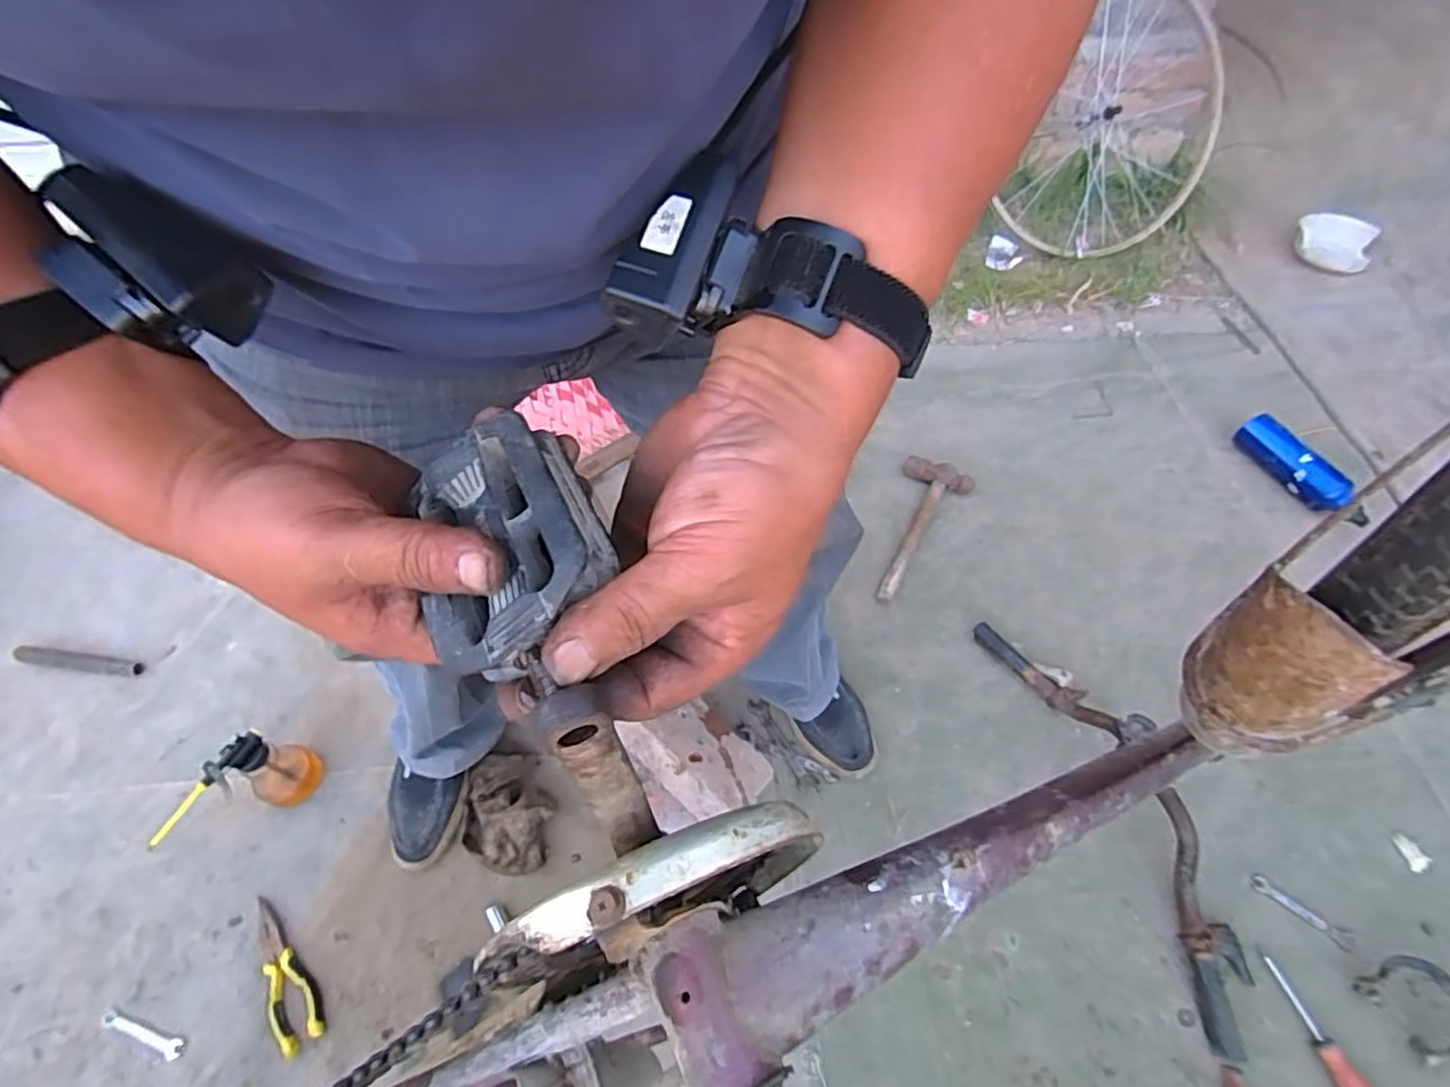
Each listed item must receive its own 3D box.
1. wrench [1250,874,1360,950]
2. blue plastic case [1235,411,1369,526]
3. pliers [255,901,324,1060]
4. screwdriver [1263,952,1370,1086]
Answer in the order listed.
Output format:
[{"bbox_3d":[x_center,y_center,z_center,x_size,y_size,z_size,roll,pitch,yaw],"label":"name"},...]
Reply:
[{"bbox_3d":[0.677,0.432,0.803,0.021,0.005,0.101,-39,51,-21],"label":"wrench"},{"bbox_3d":[0.978,-0.127,1.162,0.059,0.055,0.260,-9,46,-5],"label":"blue plastic case"},{"bbox_3d":[-0.538,0.519,0.830,0.055,0.012,0.183,-31,63,-17],"label":"pliers"},{"bbox_3d":[0.642,0.538,0.724,0.025,0.023,0.173,-9,43,-5],"label":"screwdriver"}]

